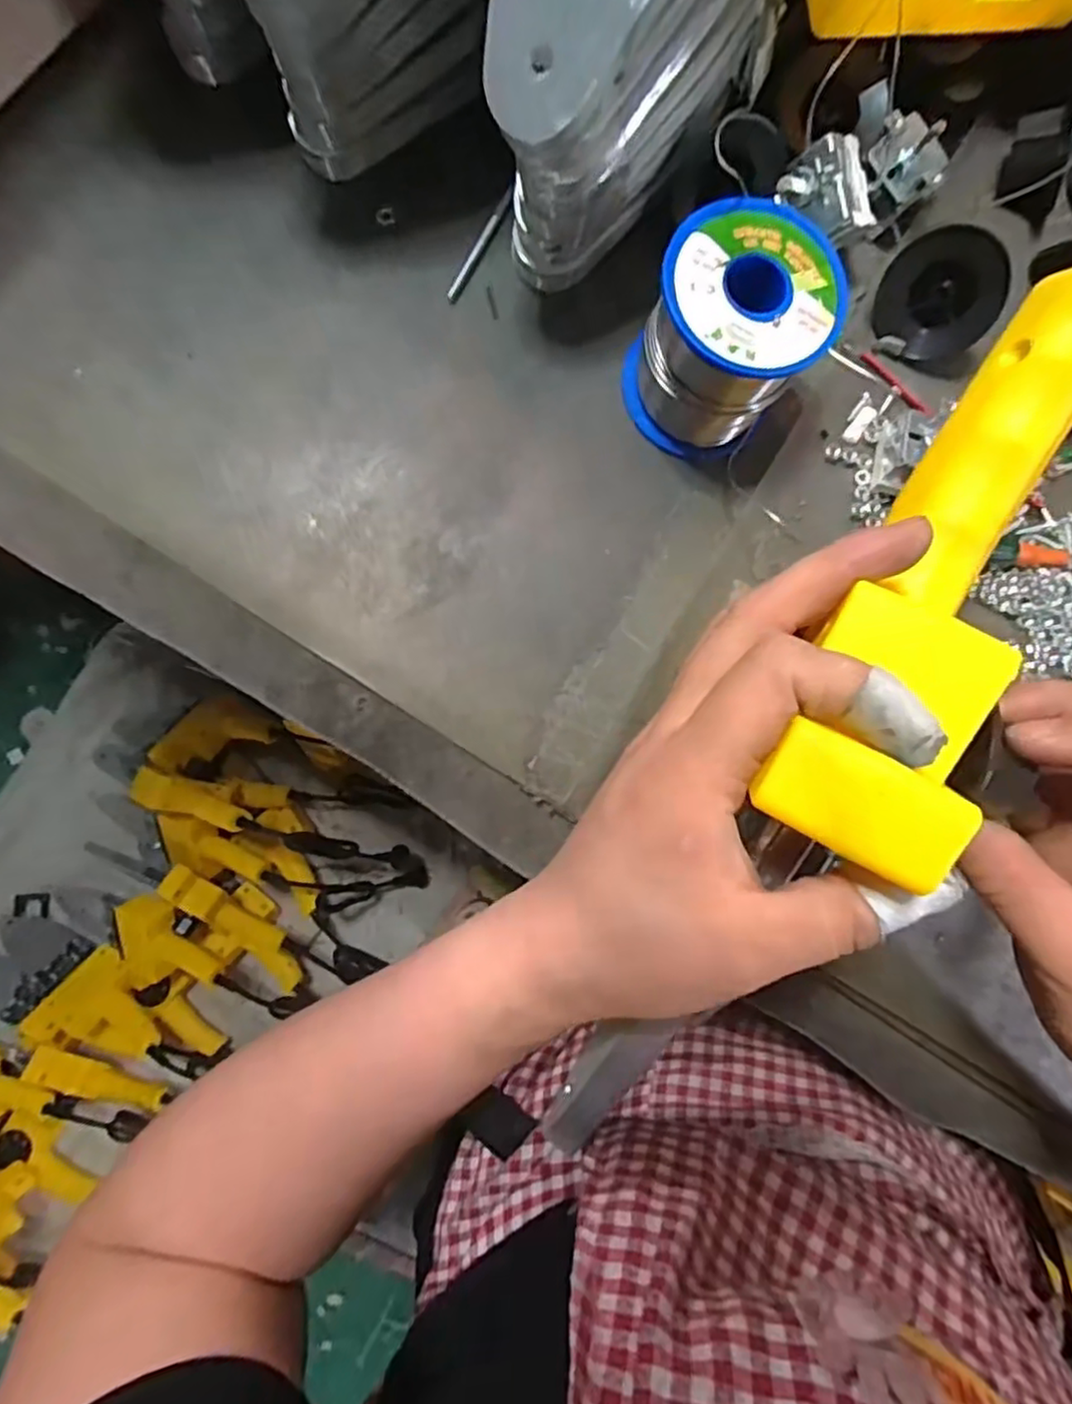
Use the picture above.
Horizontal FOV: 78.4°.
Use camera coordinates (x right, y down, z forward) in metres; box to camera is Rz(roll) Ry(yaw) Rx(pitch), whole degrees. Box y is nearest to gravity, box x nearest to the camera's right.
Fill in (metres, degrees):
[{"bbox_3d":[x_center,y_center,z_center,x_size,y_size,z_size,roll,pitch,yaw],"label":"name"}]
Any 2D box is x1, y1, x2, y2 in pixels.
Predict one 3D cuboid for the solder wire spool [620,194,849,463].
[{"bbox_3d":[0.074,-0.142,0.256,0.063,0.058,0.066,0,86,-4],"label":"solder wire spool"}]

